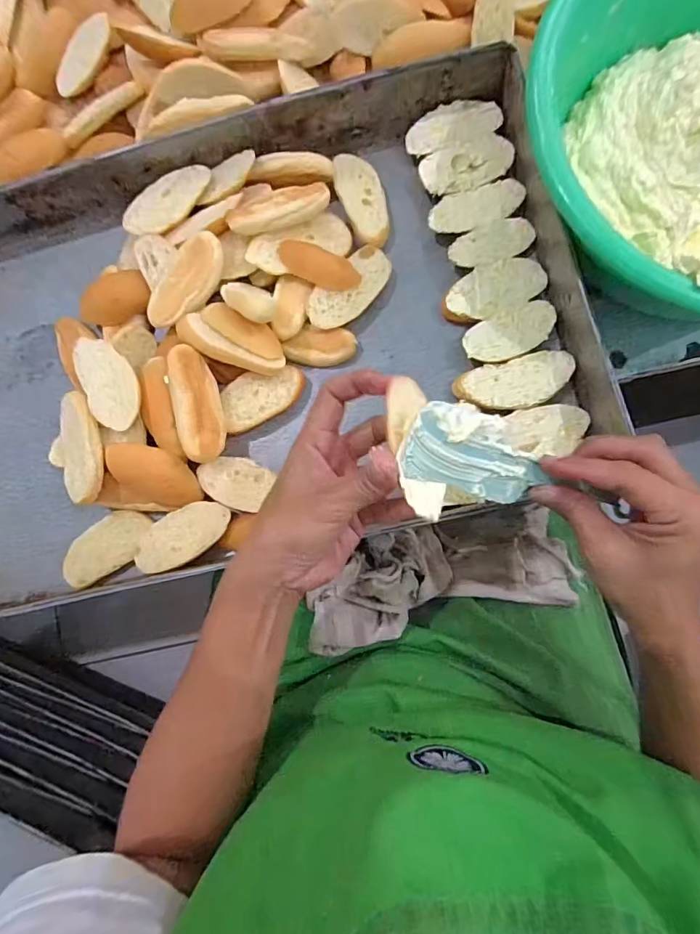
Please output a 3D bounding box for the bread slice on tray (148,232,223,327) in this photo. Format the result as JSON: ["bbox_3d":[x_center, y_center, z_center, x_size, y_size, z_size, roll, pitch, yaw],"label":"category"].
[{"bbox_3d":[-0.139,-0.158,0.412,0.039,0.021,0.087,36,89,8],"label":"bread slice on tray"}]

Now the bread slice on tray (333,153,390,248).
[{"bbox_3d":[0.013,-0.240,0.429,0.037,0.011,0.085,-25,82,3],"label":"bread slice on tray"}]

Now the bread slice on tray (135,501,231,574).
[{"bbox_3d":[-0.143,0.058,0.407,0.086,0.010,0.043,-27,82,2],"label":"bread slice on tray"}]

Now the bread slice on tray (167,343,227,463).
[{"bbox_3d":[-0.128,-0.051,0.403,0.033,0.036,0.093,-8,84,5],"label":"bread slice on tray"}]

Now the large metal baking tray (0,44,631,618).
[{"bbox_3d":[-0.113,-0.107,0.418,0.599,0.063,0.357,-14,83,4],"label":"large metal baking tray"}]

